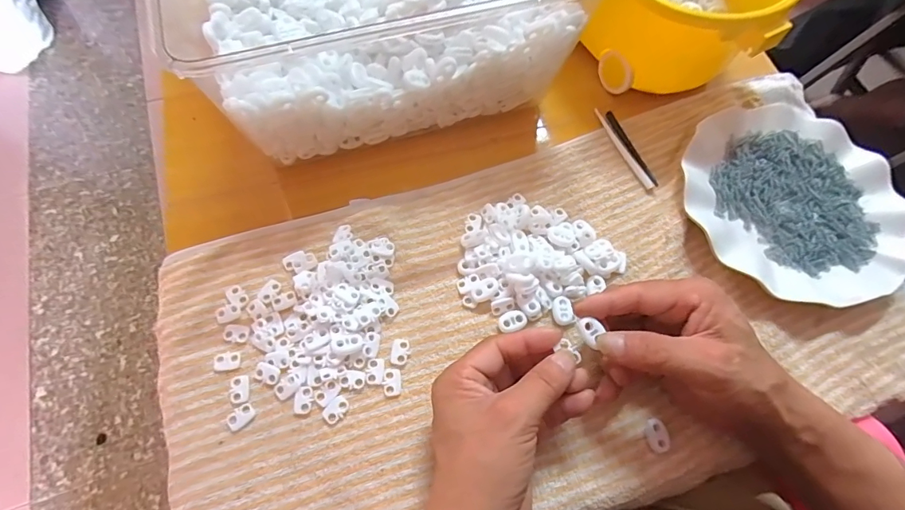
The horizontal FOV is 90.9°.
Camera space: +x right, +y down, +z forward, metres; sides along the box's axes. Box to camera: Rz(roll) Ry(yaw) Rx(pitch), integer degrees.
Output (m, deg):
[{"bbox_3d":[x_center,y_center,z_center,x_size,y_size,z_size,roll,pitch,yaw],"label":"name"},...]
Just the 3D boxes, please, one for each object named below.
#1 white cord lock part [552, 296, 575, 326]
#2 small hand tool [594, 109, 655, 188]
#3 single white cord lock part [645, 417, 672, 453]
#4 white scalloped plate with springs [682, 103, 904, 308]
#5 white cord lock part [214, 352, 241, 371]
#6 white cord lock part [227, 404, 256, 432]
[{"bbox_3d":[0.084,0.043,0.340,0.014,0.006,0.022,-1,67,-3],"label":"white cord lock part"},{"bbox_3d":[0.156,-0.098,0.406,0.008,0.004,0.092,-20,70,-9],"label":"small hand tool"},{"bbox_3d":[0.142,0.125,0.308,0.014,0.004,0.022,-15,69,-7],"label":"single white cord lock part"},{"bbox_3d":[0.287,-0.048,0.379,0.178,0.017,0.176,1,67,-3],"label":"white scalloped plate with springs"},{"bbox_3d":[-0.163,0.076,0.320,0.018,0.004,0.012,-6,68,-6],"label":"white cord lock part"},{"bbox_3d":[-0.146,0.111,0.306,0.012,0.004,0.018,43,71,14],"label":"white cord lock part"}]

